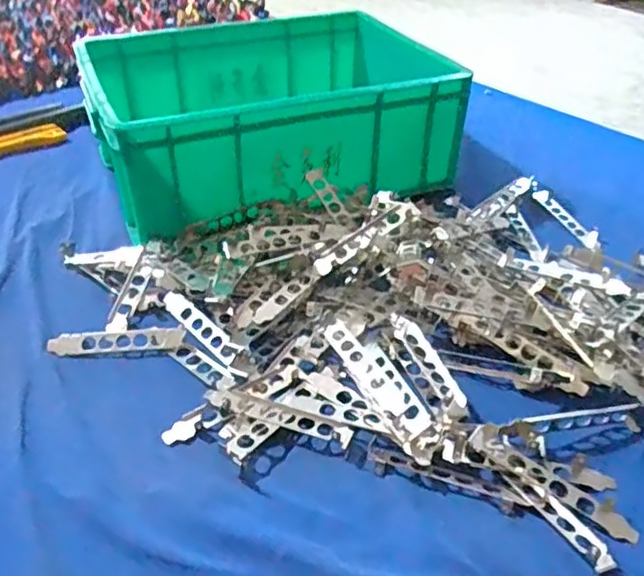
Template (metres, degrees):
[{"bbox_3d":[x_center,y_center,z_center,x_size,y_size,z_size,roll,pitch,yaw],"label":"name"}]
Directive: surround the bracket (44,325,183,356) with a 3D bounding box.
[{"bbox_3d":[-0.179,0.047,0.560,0.117,0.009,0.023,-1,36,-1],"label":"bracket"}]

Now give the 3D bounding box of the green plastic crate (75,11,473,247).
[{"bbox_3d":[-0.067,-0.221,0.799,0.412,0.135,0.312,-16,39,-21],"label":"green plastic crate"}]

